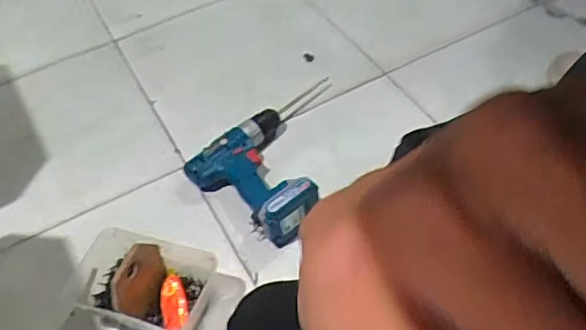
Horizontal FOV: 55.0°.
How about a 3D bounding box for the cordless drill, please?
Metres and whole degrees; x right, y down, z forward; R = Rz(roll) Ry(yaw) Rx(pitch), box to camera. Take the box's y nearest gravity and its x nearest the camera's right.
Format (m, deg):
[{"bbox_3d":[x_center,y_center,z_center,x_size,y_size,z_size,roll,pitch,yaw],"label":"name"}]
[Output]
[{"bbox_3d":[0.010,-0.024,0.927,0.317,0.087,0.223,-37,55,-23],"label":"cordless drill"}]

